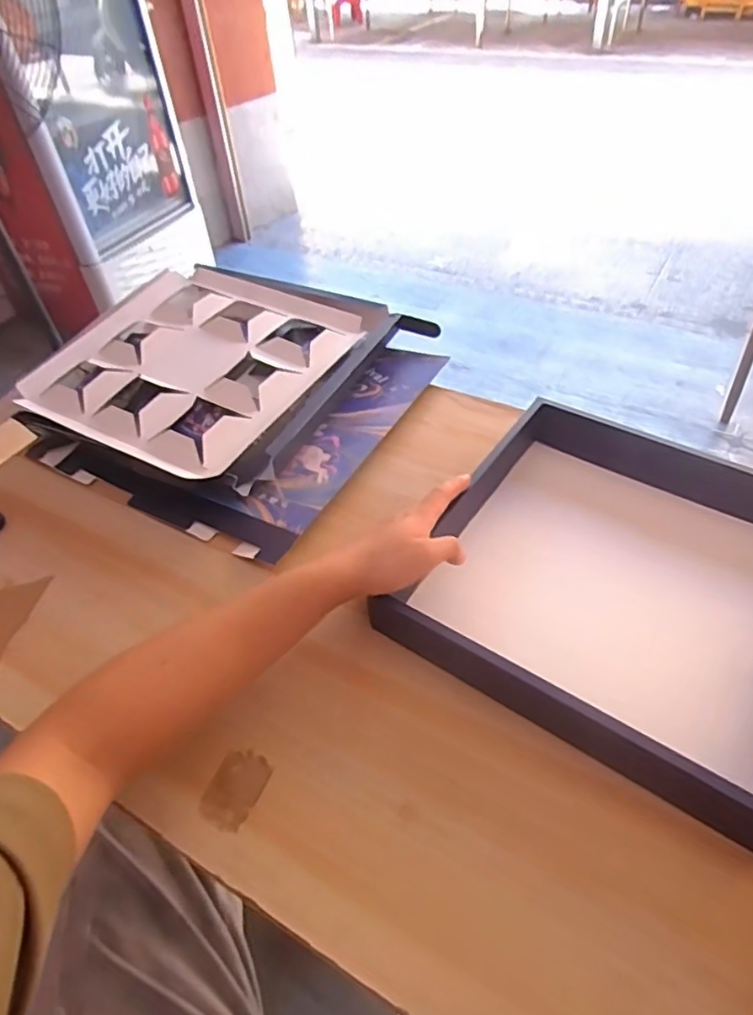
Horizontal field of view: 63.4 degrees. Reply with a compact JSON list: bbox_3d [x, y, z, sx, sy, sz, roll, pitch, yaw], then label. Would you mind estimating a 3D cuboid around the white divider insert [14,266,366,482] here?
[{"bbox_3d":[-0.250,-0.193,0.798,0.362,0.042,0.337,20,51,21],"label":"white divider insert"}]

